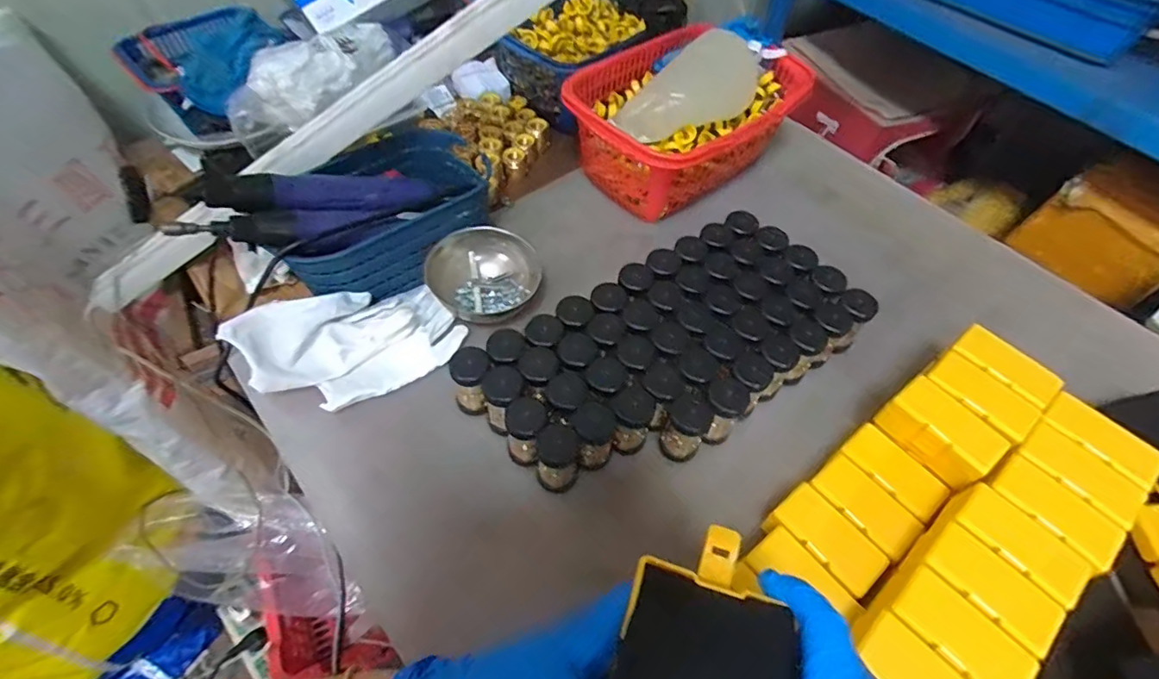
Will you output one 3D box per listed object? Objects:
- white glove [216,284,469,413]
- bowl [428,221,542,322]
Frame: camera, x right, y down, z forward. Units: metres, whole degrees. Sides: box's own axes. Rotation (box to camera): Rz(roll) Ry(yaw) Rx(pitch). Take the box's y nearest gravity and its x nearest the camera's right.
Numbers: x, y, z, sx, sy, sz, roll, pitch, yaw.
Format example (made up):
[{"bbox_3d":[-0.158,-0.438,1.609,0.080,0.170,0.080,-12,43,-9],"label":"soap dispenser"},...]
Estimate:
[{"bbox_3d":[-0.209,0.000,0.503,0.188,0.064,0.100,-26,61,-18],"label":"white glove"},{"bbox_3d":[-0.101,-0.066,0.563,0.115,0.045,0.105,1,56,-2],"label":"bowl"}]

